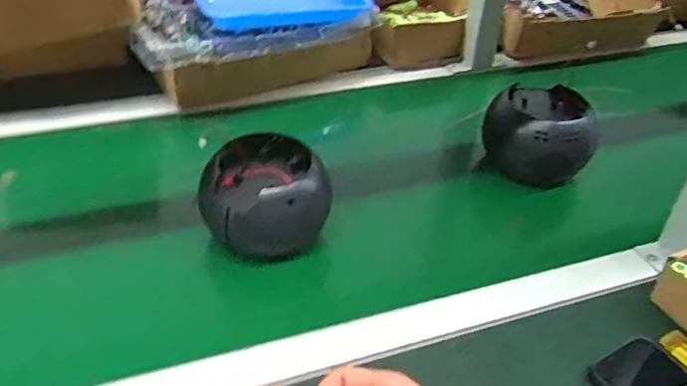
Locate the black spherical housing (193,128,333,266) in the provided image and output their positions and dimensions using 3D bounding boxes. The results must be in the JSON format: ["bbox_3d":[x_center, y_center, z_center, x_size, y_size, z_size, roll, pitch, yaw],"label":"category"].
[{"bbox_3d":[-0.081,0.001,0.638,0.126,0.082,0.101,-9,41,-16],"label":"black spherical housing"}]

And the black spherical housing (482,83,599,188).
[{"bbox_3d":[0.235,-0.067,0.763,0.120,0.104,0.101,16,41,15],"label":"black spherical housing"}]

